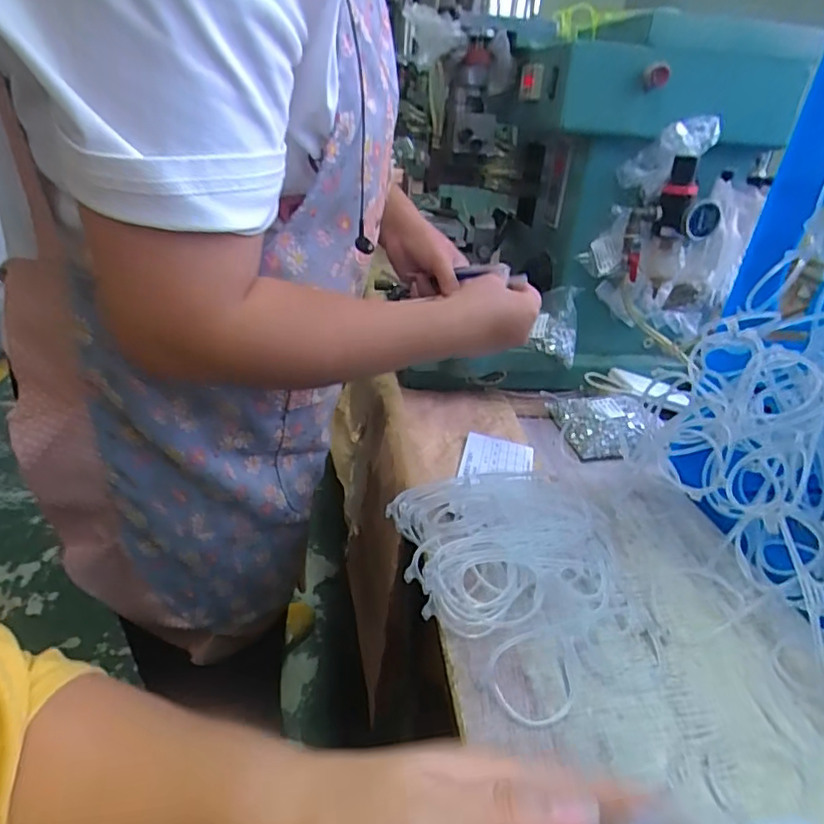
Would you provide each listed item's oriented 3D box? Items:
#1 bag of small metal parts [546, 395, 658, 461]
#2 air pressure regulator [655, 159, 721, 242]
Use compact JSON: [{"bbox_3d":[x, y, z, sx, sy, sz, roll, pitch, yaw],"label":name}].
[{"bbox_3d":[0.220,0.013,0.651,0.092,0.038,0.125,1,28,-5],"label":"bag of small metal parts"},{"bbox_3d":[0.312,-0.237,0.631,0.037,0.083,0.057,-4,30,-16],"label":"air pressure regulator"}]

